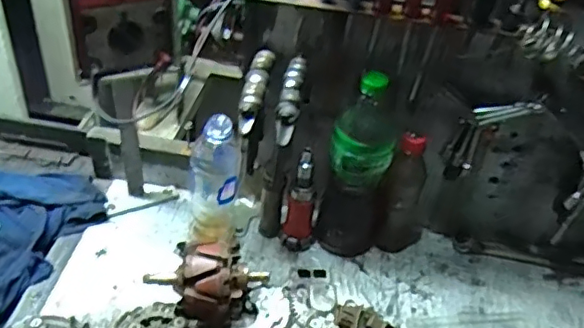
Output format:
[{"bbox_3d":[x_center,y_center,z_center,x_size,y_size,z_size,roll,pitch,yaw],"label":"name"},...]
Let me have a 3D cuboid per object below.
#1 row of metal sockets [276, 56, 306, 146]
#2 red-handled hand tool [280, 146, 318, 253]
[{"bbox_3d":[0.000,-0.078,0.645,0.022,0.032,0.120,9,56,2],"label":"row of metal sockets"},{"bbox_3d":[0.012,0.051,0.772,0.047,0.155,0.041,7,40,0],"label":"red-handled hand tool"}]

